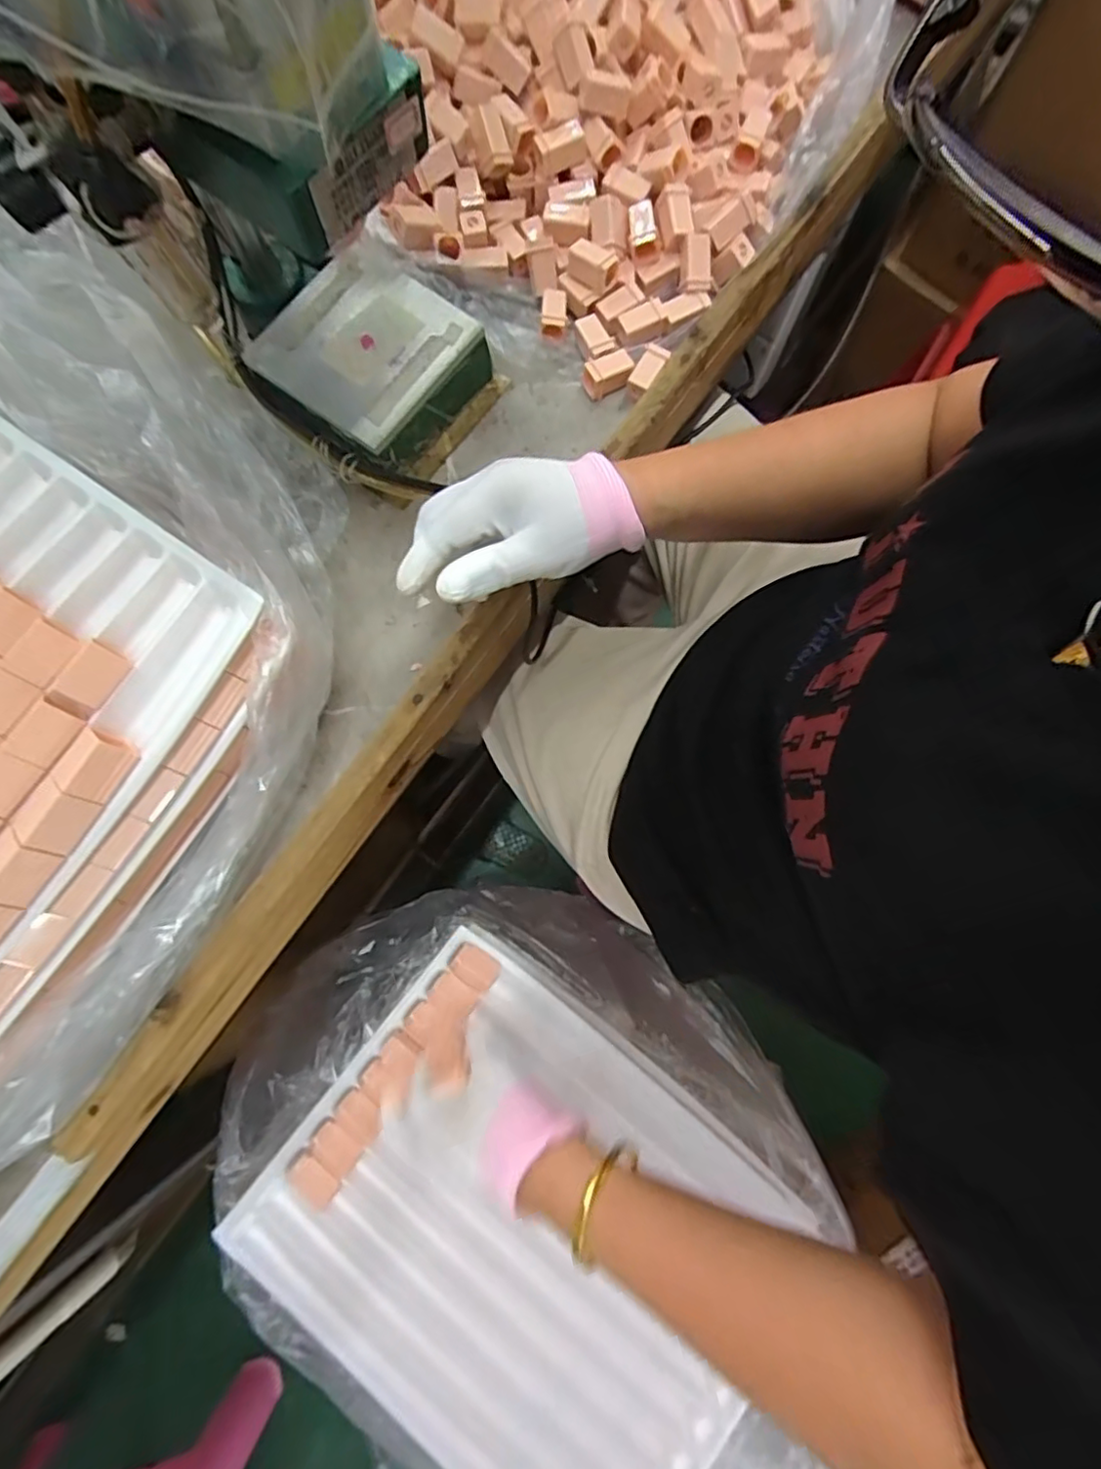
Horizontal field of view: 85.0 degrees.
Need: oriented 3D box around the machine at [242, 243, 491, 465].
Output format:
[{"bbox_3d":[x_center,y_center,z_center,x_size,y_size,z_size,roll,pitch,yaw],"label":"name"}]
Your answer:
[{"bbox_3d":[-0.128,-0.267,0.432,0.119,0.051,0.117,36,81,6],"label":"machine"}]

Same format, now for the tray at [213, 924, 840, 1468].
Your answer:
[{"bbox_3d":[-0.020,0.405,0.486,0.388,0.031,0.312,39,81,7],"label":"tray"}]

